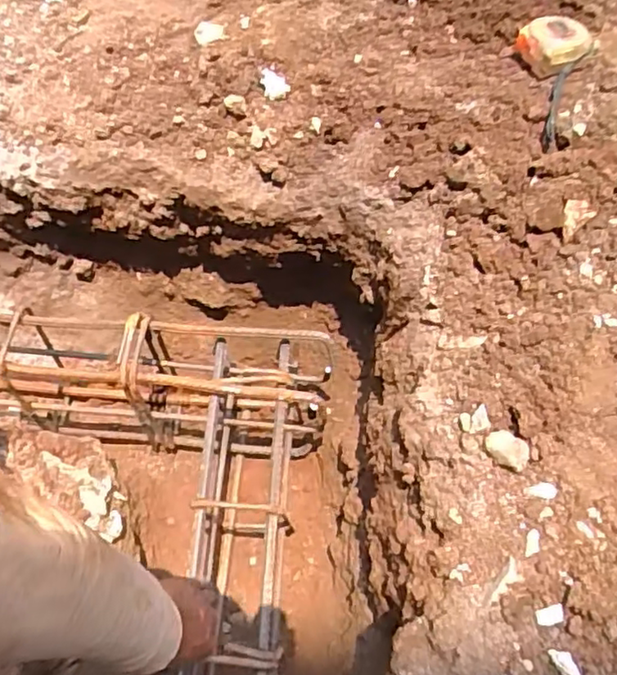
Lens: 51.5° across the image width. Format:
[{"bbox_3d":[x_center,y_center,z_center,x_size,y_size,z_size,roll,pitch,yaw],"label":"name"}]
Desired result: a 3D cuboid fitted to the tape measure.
[{"bbox_3d":[0.275,-0.310,0.751,0.090,0.039,0.201,23,59,11],"label":"tape measure"}]

